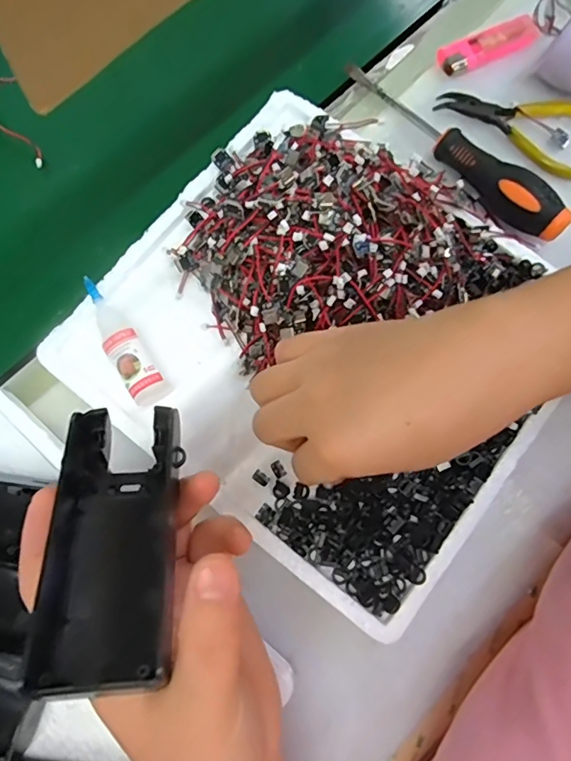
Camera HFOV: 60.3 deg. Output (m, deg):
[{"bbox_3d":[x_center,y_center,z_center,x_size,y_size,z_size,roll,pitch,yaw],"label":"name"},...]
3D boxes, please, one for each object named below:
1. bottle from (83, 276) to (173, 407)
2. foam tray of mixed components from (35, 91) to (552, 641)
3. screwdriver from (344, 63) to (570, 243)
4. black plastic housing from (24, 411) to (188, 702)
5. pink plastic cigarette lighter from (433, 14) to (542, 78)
[{"bbox_3d":[-0.102,-0.025,0.302,0.021,0.021,0.090,-32,79,-8],"label":"bottle"},{"bbox_3d":[0.028,-0.035,0.295,0.268,0.056,0.250,37,79,10],"label":"foam tray of mixed components"},{"bbox_3d":[0.119,-0.171,0.347,0.024,0.028,0.195,-39,80,-9],"label":"screwdriver"},{"bbox_3d":[-0.069,0.058,0.190,0.049,0.034,0.104,-5,60,0],"label":"black plastic housing"},{"bbox_3d":[0.154,-0.254,0.372,0.078,0.015,0.021,-23,78,-6],"label":"pink plastic cigarette lighter"}]

